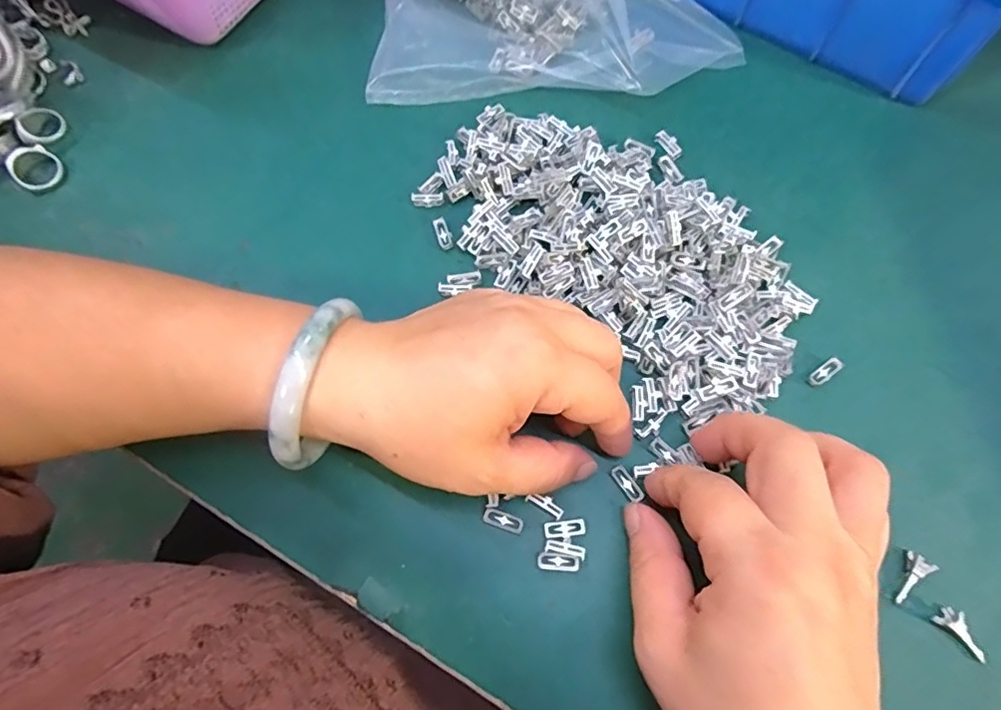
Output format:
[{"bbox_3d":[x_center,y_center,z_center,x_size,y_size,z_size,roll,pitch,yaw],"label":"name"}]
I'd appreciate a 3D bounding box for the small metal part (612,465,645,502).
[{"bbox_3d":[0.054,0.055,0.238,0.006,0.004,0.017,-34,67,-9],"label":"small metal part"}]

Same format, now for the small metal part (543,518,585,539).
[{"bbox_3d":[0.026,0.071,0.229,0.017,0.004,0.007,-9,71,0],"label":"small metal part"}]

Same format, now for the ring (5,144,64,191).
[{"bbox_3d":[-0.248,-0.099,0.296,0.022,0.009,0.024,-1,71,2],"label":"ring"}]

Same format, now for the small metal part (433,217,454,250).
[{"bbox_3d":[-0.029,-0.062,0.281,0.007,0.004,0.018,-18,71,-4],"label":"small metal part"}]

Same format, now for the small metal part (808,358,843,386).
[{"bbox_3d":[0.147,0.008,0.252,0.016,0.005,0.007,-36,73,-9],"label":"small metal part"}]

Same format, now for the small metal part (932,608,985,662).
[{"bbox_3d":[0.179,0.107,0.213,0.008,0.008,0.020,-42,74,-11],"label":"small metal part"}]

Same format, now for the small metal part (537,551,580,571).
[{"bbox_3d":[0.024,0.084,0.226,0.017,0.004,0.007,-1,71,2],"label":"small metal part"}]

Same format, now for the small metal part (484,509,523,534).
[{"bbox_3d":[0.001,0.069,0.233,0.017,0.004,0.006,19,73,9],"label":"small metal part"}]

